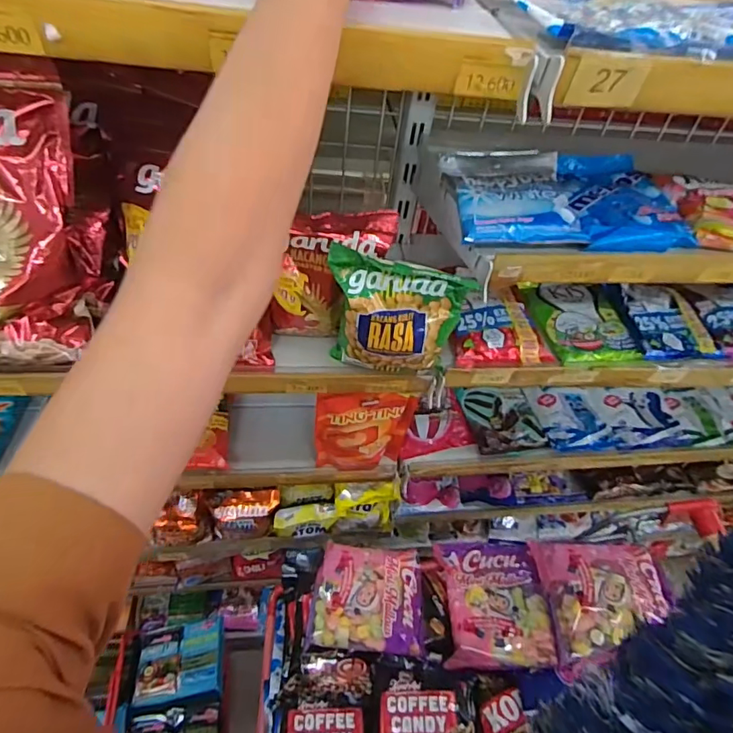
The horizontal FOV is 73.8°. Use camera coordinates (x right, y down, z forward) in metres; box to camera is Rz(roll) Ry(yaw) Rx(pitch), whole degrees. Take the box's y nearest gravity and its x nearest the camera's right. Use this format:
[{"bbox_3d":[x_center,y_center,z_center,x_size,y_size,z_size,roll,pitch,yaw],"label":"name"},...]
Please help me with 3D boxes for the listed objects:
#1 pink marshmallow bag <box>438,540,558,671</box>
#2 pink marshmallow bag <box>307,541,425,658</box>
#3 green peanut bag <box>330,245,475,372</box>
[{"bbox_3d":[0.183,0.338,0.703,0.141,0.045,0.163,-7,43,11],"label":"pink marshmallow bag"},{"bbox_3d":[0.002,0.328,0.697,0.152,0.039,0.137,6,49,-1],"label":"pink marshmallow bag"},{"bbox_3d":[0.029,-0.049,0.547,0.141,0.160,0.055,14,49,5],"label":"green peanut bag"}]

